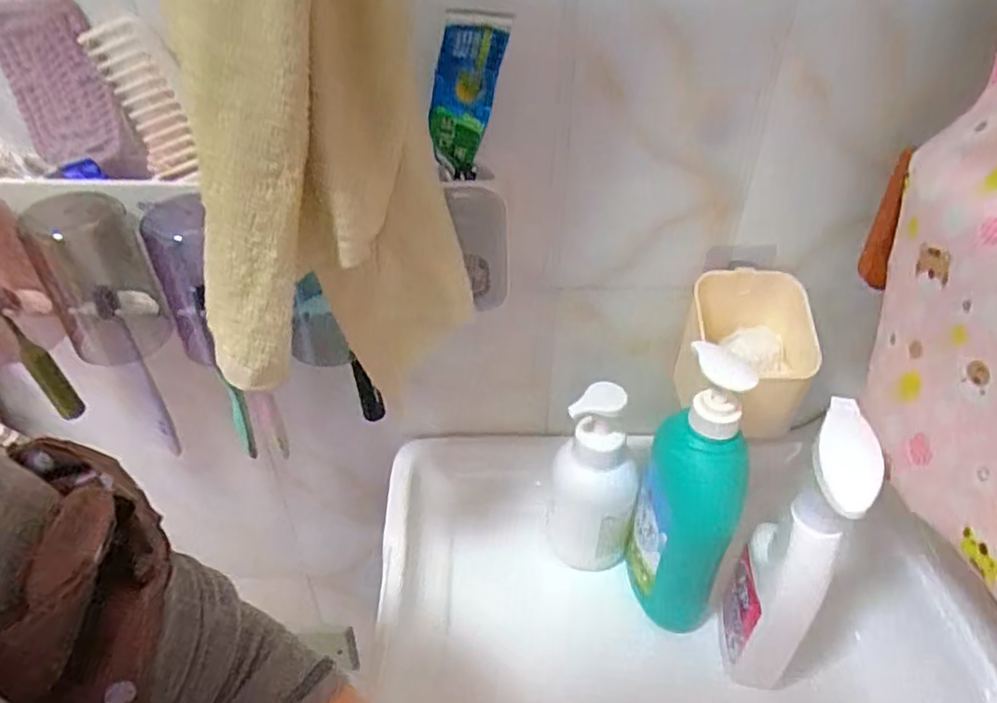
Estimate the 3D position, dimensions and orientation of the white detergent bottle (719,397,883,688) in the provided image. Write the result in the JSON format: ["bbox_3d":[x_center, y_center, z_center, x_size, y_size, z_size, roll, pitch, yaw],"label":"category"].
[{"bbox_3d":[0.214,0.149,0.482,0.062,0.250,0.083,21,43,25],"label":"white detergent bottle"}]

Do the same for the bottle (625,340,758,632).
[{"bbox_3d":[0.152,0.120,0.522,0.080,0.267,0.054,14,40,17],"label":"bottle"}]

